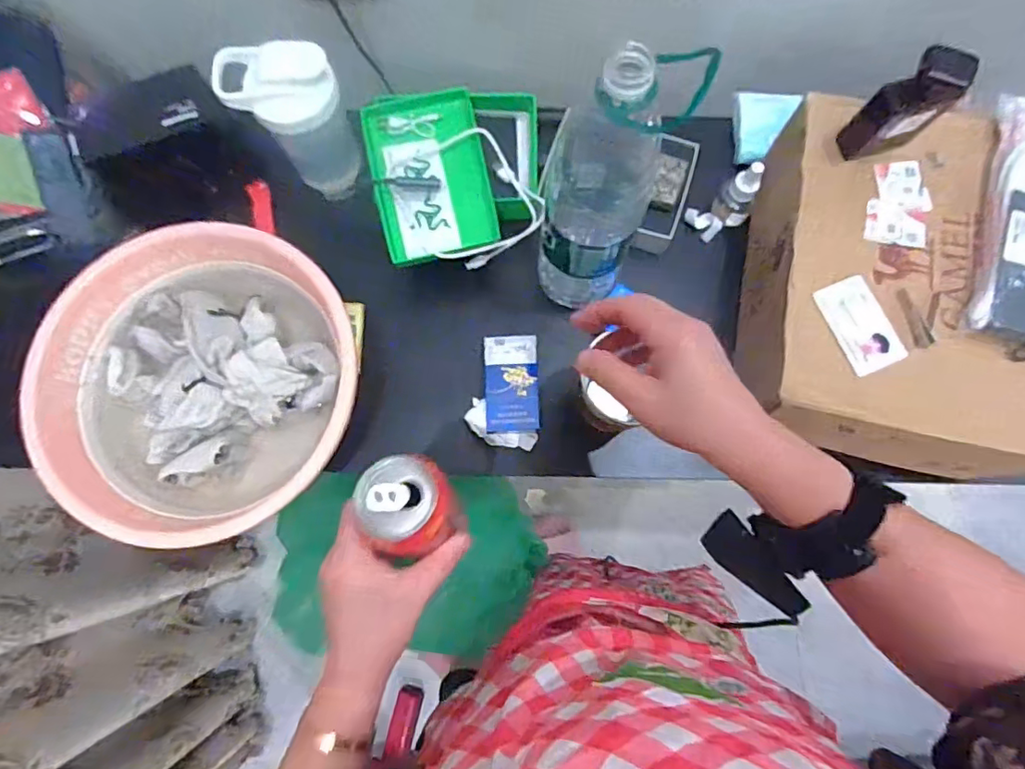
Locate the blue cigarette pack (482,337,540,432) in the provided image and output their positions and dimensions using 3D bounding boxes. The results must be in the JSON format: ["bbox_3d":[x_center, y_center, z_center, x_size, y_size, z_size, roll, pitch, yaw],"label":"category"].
[{"bbox_3d":[0.000,-0.001,0.581,0.054,0.018,0.101,-2,77,0],"label":"blue cigarette pack"}]

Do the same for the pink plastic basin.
[{"bbox_3d":[-0.280,0.000,0.541,0.272,0.115,0.268,0,77,0],"label":"pink plastic basin"}]

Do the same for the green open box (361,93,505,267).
[{"bbox_3d":[-0.080,-0.205,0.560,0.110,0.023,0.150,-12,97,-4],"label":"green open box"}]

